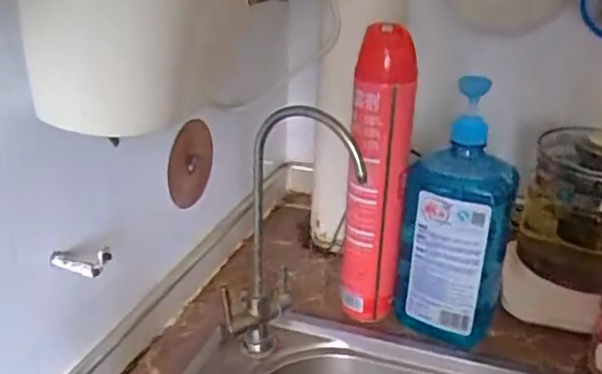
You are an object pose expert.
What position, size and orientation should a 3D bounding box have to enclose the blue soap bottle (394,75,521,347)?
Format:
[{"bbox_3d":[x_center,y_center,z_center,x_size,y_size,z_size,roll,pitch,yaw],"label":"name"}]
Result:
[{"bbox_3d":[0.164,0.031,0.646,0.109,0.277,0.062,8,26,12],"label":"blue soap bottle"}]

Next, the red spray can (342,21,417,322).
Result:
[{"bbox_3d":[0.082,0.002,0.665,0.062,0.336,0.052,5,25,8],"label":"red spray can"}]

